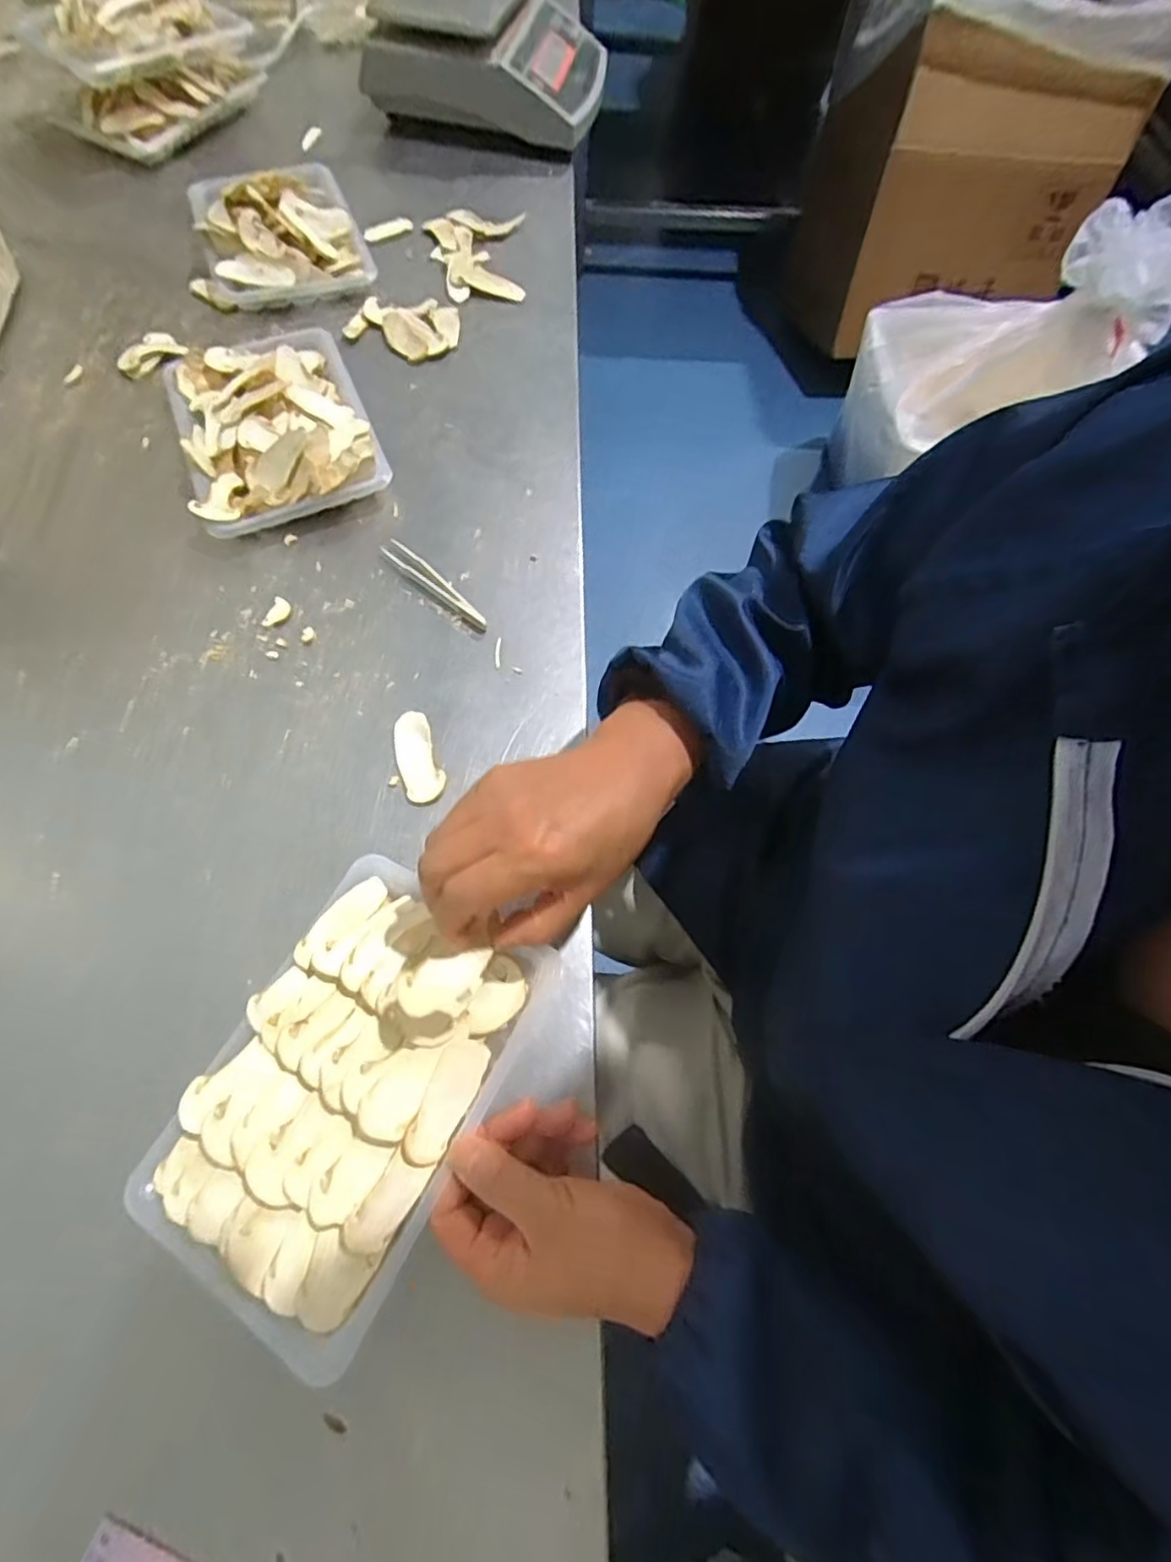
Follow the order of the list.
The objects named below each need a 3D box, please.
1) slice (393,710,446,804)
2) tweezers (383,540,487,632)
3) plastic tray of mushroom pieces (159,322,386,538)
[{"bbox_3d":[-0.116,-0.017,0.443,0.027,0.006,0.065,-18,69,-11],"label":"slice"},{"bbox_3d":[-0.116,-0.153,0.502,0.110,0.005,0.016,41,70,14],"label":"tweezers"},{"bbox_3d":[-0.259,-0.298,0.533,0.148,0.049,0.196,-21,69,-12],"label":"plastic tray of mushroom pieces"}]

